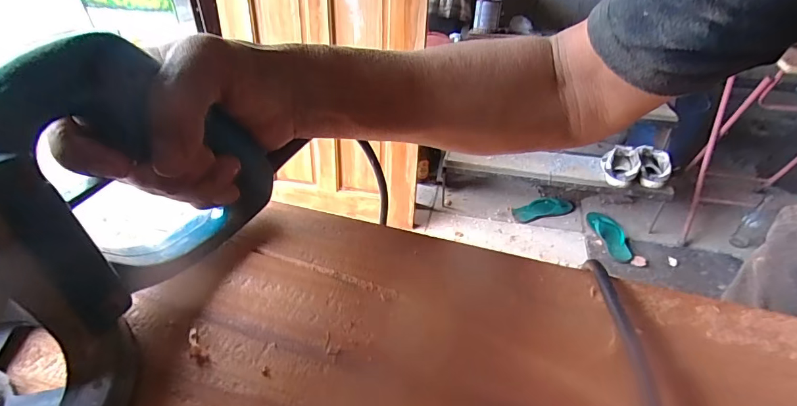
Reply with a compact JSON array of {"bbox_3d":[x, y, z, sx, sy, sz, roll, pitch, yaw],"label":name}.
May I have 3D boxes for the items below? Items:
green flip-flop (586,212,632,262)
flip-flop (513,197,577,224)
[{"bbox_3d":[0.833,0.129,1.612,0.104,0.035,0.262,-3,38,-6],"label":"green flip-flop"},{"bbox_3d":[0.612,0.025,1.742,0.267,0.033,0.104,-10,39,-14],"label":"flip-flop"}]

